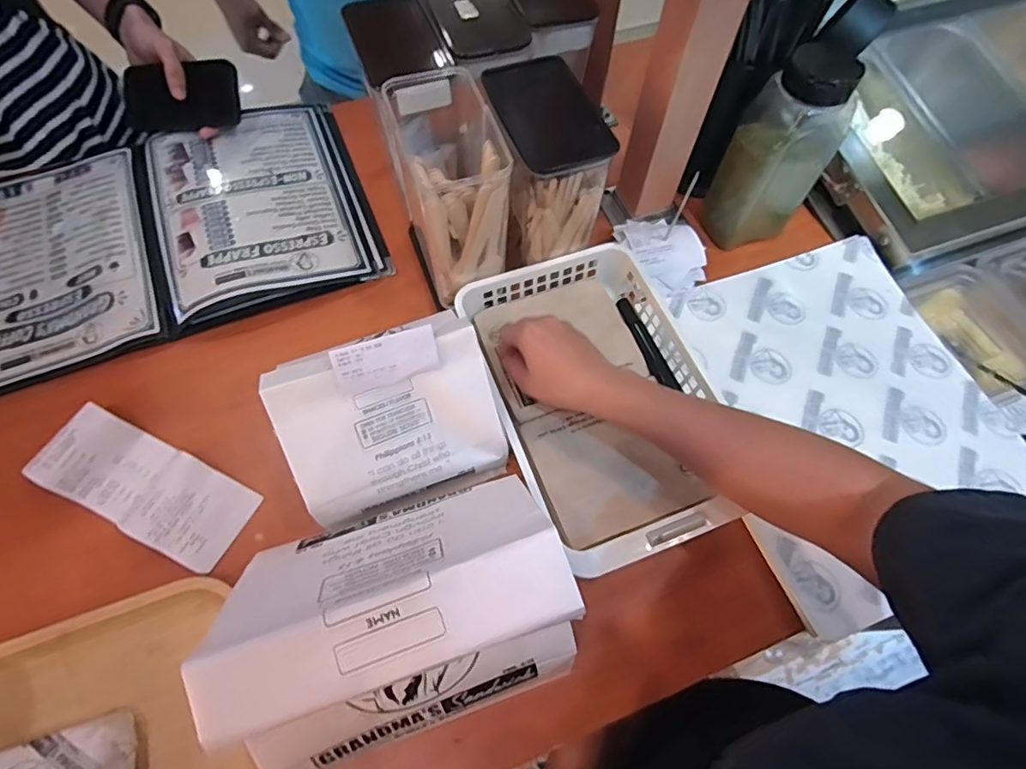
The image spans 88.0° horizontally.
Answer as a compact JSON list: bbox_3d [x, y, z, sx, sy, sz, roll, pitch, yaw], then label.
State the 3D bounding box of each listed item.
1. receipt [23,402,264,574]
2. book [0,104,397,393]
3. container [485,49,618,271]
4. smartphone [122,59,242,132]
[{"bbox_3d":[-0.334,0.089,0.479,0.189,0.017,0.078,24,65,10],"label":"receipt"},{"bbox_3d":[-0.408,-0.183,0.612,0.463,0.022,0.306,-20,65,-12],"label":"book"},{"bbox_3d":[0.025,-0.215,0.536,0.080,0.169,0.139,-18,65,-11],"label":"container"},{"bbox_3d":[-0.402,-0.351,0.650,0.128,0.071,0.014,-7,24,-4],"label":"smartphone"}]

